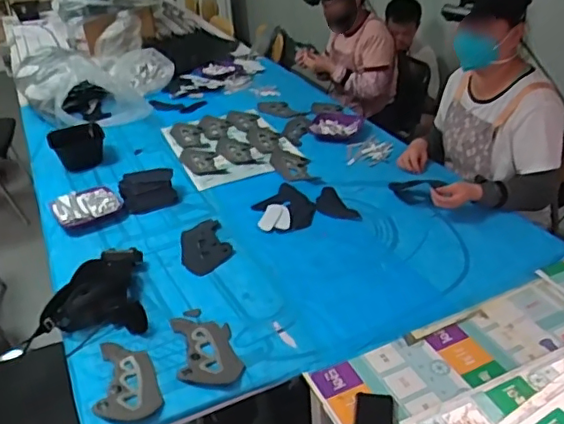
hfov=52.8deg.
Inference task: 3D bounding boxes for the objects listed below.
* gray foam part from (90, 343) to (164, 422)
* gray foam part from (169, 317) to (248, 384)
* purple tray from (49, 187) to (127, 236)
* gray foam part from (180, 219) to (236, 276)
[{"bbox_3d":[-0.310,0.332,1.138,0.121,0.015,0.200,-11,32,-11],"label":"gray foam part"},{"bbox_3d":[-0.158,0.289,1.197,0.128,0.010,0.207,-10,32,-9],"label":"gray foam part"},{"bbox_3d":[-0.572,-0.009,1.683,0.194,0.053,0.144,-23,36,-28],"label":"purple tray"},{"bbox_3d":[-0.209,0.087,1.518,0.126,0.018,0.228,-13,32,-14],"label":"gray foam part"}]

